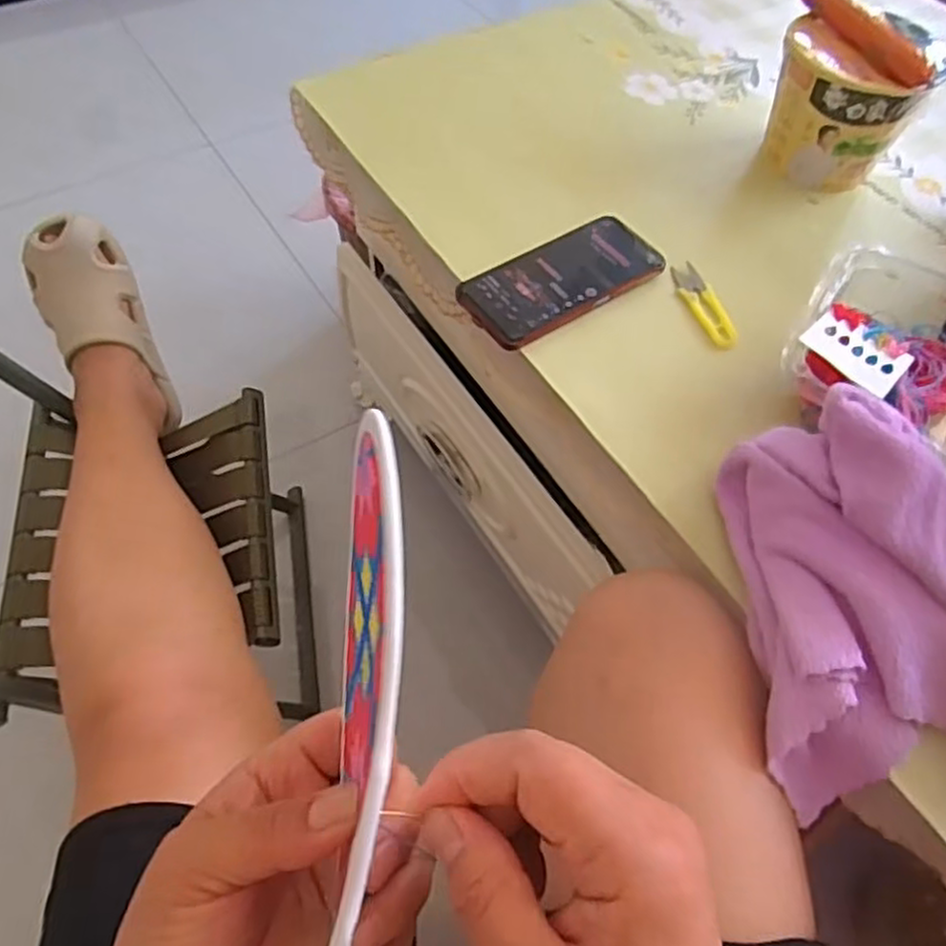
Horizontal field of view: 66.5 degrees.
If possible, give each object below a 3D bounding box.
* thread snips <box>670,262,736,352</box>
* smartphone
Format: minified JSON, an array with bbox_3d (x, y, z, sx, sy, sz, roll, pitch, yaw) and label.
[{"bbox_3d":[0.186,-0.136,0.579,0.027,0.007,0.091,-16,59,-13],"label":"thread snips"},{"bbox_3d":[0.072,-0.160,0.580,0.164,0.009,0.078,-30,63,-20],"label":"smartphone"}]

